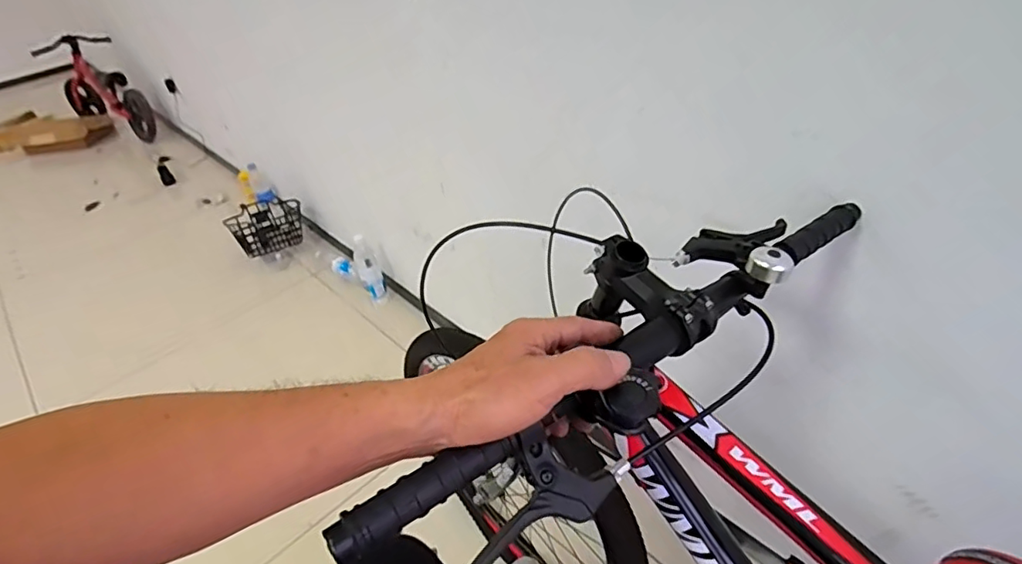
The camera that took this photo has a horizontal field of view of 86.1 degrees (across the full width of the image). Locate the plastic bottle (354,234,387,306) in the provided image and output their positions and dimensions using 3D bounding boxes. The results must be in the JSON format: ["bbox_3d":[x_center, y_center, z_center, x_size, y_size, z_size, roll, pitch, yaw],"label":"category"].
[{"bbox_3d":[-0.411,-0.024,1.613,0.068,0.225,0.076,-25,42,-20],"label":"plastic bottle"}]

